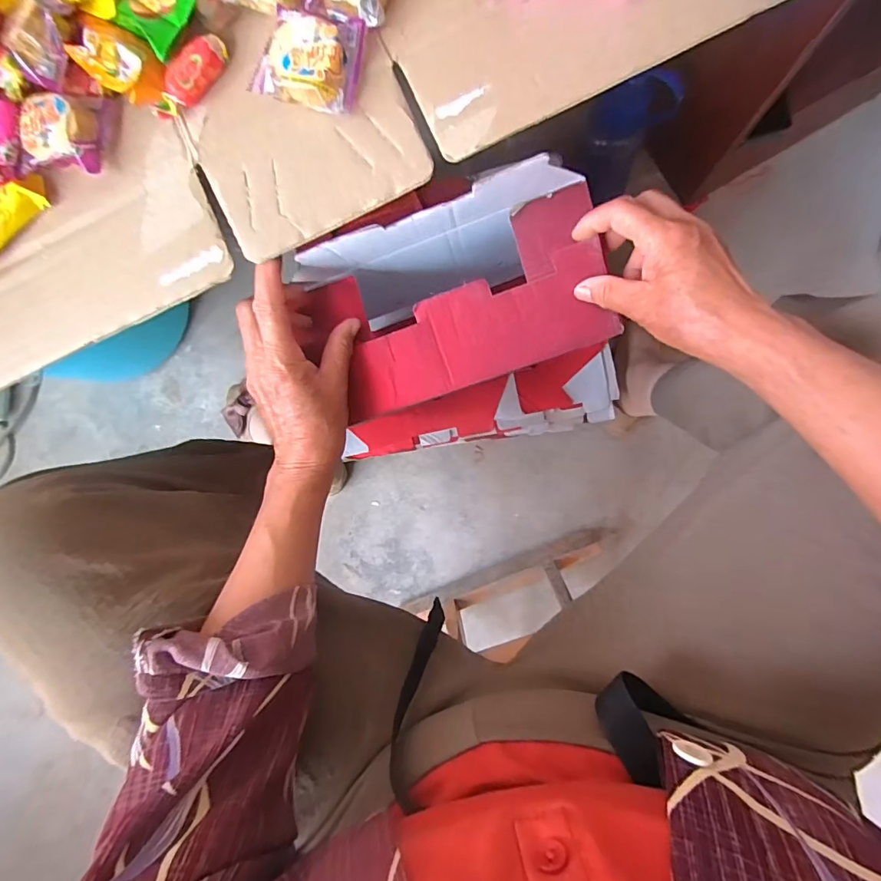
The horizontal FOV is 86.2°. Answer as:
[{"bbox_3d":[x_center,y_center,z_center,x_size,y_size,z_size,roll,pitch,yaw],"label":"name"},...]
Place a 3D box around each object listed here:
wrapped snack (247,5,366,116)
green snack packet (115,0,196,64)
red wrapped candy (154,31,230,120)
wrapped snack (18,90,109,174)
[{"bbox_3d":[-0.080,-0.233,0.288,0.058,0.024,0.052,18,88,7],"label":"wrapped snack"},{"bbox_3d":[-0.173,-0.261,0.289,0.038,0.015,0.040,38,91,7],"label":"green snack packet"},{"bbox_3d":[-0.159,-0.229,0.296,0.018,0.014,0.059,43,92,7],"label":"red wrapped candy"},{"bbox_3d":[-0.241,-0.196,0.301,0.049,0.023,0.047,5,87,6],"label":"wrapped snack"}]

